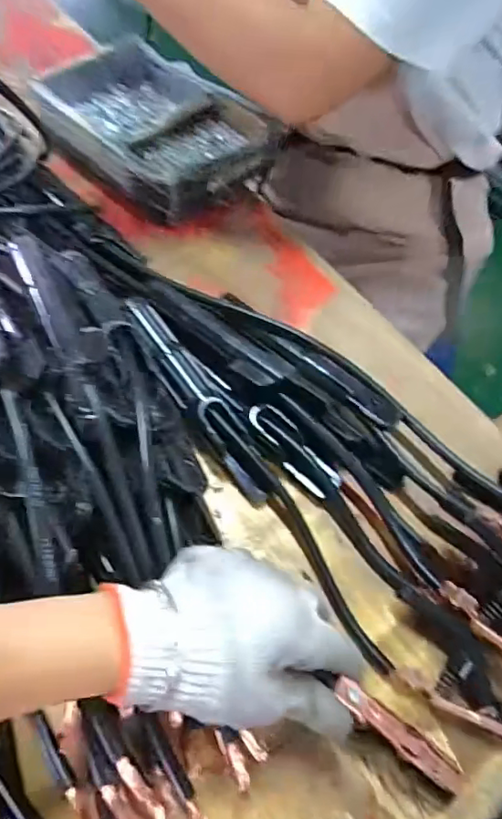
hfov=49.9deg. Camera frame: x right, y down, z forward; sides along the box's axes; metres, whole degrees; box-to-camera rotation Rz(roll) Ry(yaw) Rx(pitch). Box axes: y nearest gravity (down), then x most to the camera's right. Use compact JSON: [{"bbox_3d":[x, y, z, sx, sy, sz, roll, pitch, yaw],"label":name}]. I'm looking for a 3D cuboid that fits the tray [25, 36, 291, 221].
[{"bbox_3d":[-0.116,-0.330,0.626,0.283,0.062,0.180,38,64,18],"label":"tray"}]

